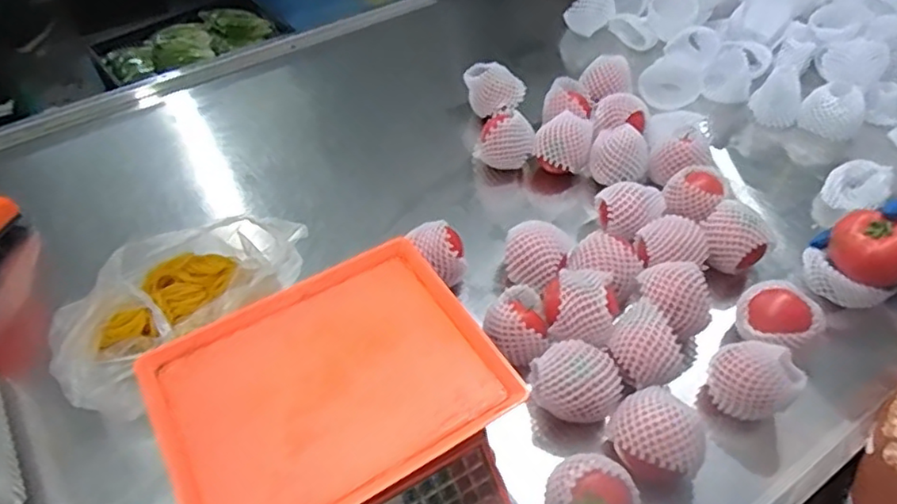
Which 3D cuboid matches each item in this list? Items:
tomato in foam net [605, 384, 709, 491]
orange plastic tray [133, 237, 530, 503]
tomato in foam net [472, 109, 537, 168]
[{"bbox_3d":[0.206,0.193,0.614,0.076,0.073,0.088,-29,55,-22],"label":"tomato in foam net"},{"bbox_3d":[-0.111,0.122,0.568,0.300,0.021,0.234,-26,54,-20],"label":"orange plastic tray"},{"bbox_3d":[0.086,-0.172,0.931,0.088,0.090,0.087,6,50,6],"label":"tomato in foam net"}]

